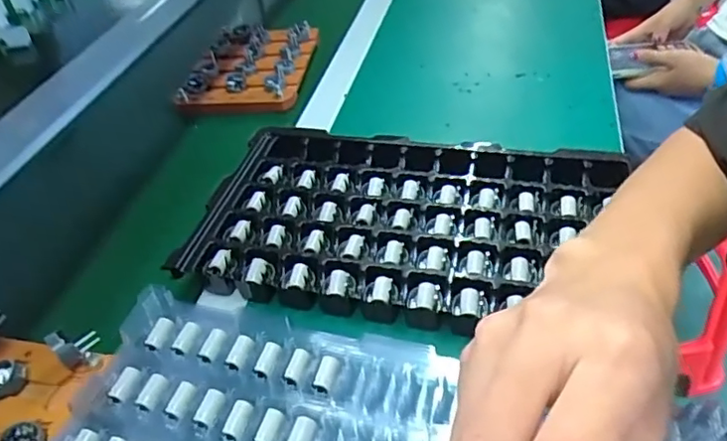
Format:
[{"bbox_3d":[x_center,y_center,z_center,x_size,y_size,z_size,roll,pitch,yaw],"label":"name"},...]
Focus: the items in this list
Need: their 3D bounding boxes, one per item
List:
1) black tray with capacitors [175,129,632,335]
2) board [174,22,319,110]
[{"bbox_3d":[0.038,0.001,0.481,0.340,0.035,0.198,9,43,13],"label":"black tray with capacitors"},{"bbox_3d":[-0.146,-0.206,0.744,0.151,0.037,0.187,4,44,13],"label":"board"}]

